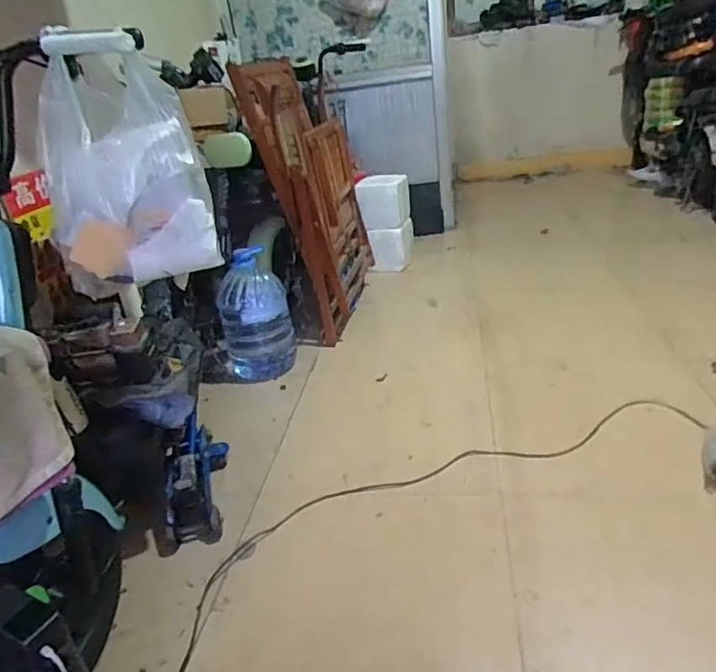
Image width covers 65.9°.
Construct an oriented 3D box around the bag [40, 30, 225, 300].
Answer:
[{"bbox_3d":[-0.387,-0.281,0.920,0.242,0.375,0.127,-10,27,-5],"label":"bag"}]

